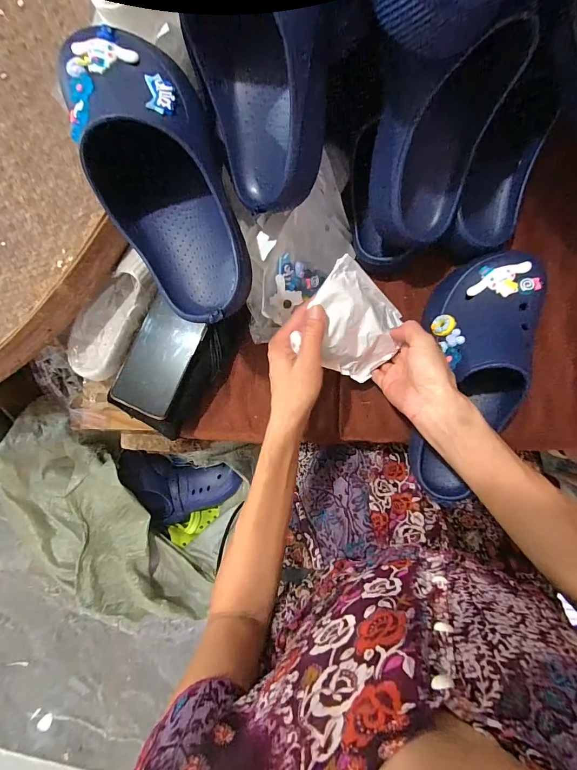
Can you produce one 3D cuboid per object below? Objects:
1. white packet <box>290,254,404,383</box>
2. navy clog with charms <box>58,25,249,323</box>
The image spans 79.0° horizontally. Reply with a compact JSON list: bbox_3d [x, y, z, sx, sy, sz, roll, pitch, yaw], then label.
[{"bbox_3d":[0.076,-0.065,0.374,0.025,0.123,0.102,22,82,48],"label":"white packet"},{"bbox_3d":[-0.116,-0.190,0.309,0.112,0.075,0.280,-22,97,8],"label":"navy clog with charms"}]

